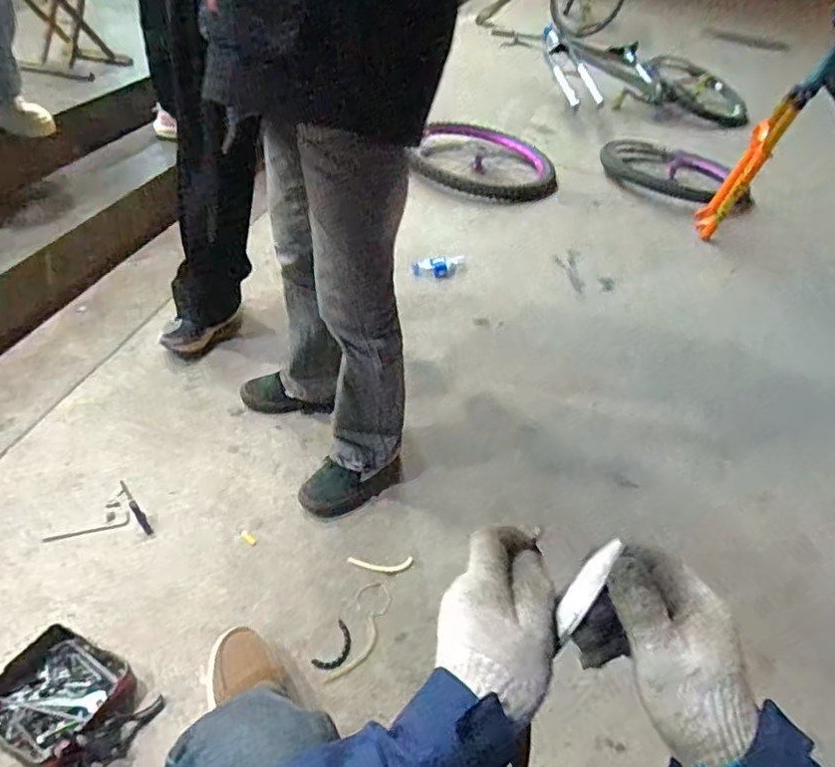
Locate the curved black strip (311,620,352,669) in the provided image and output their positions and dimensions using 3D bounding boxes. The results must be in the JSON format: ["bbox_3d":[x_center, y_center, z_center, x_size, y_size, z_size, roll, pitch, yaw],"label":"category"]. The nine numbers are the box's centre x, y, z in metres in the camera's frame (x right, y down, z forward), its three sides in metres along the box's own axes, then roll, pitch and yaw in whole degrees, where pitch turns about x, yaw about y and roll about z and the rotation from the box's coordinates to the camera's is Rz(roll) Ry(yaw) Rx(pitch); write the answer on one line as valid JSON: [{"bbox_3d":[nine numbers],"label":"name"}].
[{"bbox_3d":[-0.132,0.436,0.966,0.046,0.004,0.083,24,44,19],"label":"curved black strip"}]

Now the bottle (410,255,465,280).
[{"bbox_3d":[0.073,-0.375,1.872,0.169,0.049,0.067,-11,44,-18],"label":"bottle"}]

